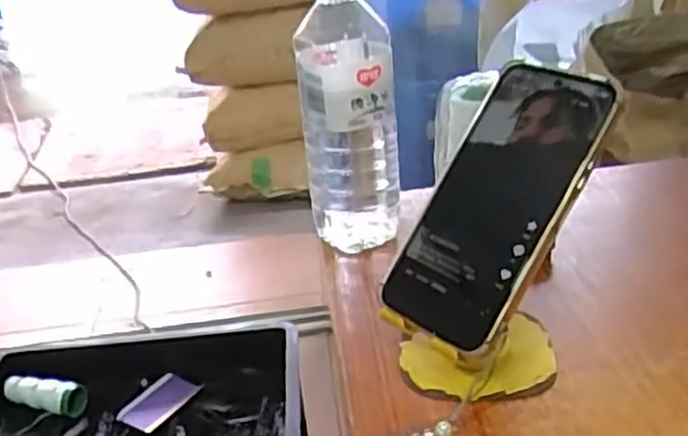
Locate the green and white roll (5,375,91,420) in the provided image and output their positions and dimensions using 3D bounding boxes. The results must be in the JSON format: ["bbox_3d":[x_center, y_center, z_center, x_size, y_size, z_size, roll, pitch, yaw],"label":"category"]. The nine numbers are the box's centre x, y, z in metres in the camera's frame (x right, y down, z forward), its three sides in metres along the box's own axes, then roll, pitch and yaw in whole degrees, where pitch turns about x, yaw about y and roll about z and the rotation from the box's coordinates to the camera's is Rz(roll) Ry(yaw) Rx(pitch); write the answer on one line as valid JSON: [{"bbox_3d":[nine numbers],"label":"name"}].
[{"bbox_3d":[-0.382,0.227,0.969,0.108,0.034,0.036,3,28,16],"label":"green and white roll"}]

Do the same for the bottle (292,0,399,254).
[{"bbox_3d":[0.004,-0.073,0.561,0.069,0.208,0.072,-4,27,3],"label":"bottle"}]

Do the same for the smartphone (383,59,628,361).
[{"bbox_3d":[0.086,-0.010,0.426,0.080,0.009,0.165,27,86,44],"label":"smartphone"}]

